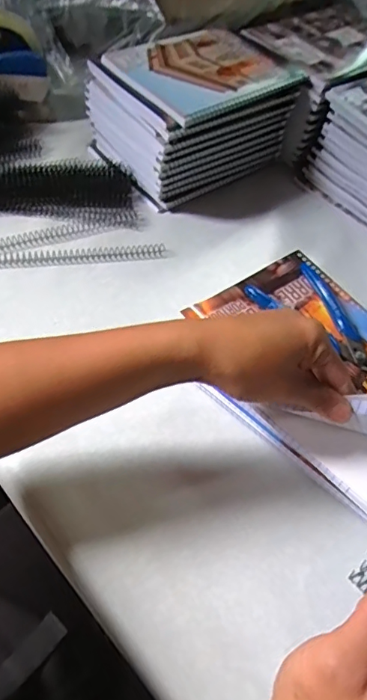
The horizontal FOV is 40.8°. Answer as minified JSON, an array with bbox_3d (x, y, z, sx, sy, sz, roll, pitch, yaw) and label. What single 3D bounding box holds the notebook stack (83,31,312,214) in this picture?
[{"bbox_3d":[0.014,-0.295,0.607,0.215,0.108,0.155,-31,63,-24],"label":"notebook stack"}]

